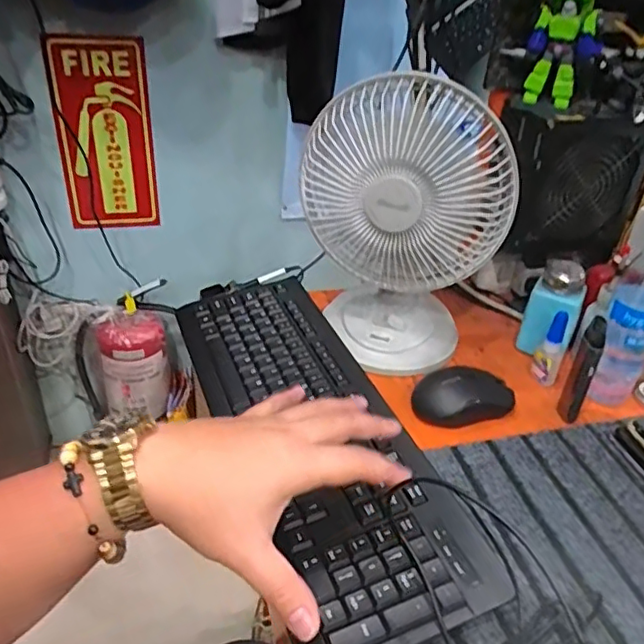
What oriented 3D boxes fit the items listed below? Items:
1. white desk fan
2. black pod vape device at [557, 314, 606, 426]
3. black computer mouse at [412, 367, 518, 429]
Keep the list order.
[{"bbox_3d":[0.077,-0.096,0.578,0.185,0.279,0.110,8,34,7],"label":"white desk fan"},{"bbox_3d":[0.238,0.044,0.547,0.019,0.109,0.017,21,37,25],"label":"black pod vape device"},{"bbox_3d":[0.136,0.067,0.572,0.101,0.034,0.052,-8,35,-17],"label":"black computer mouse"}]

